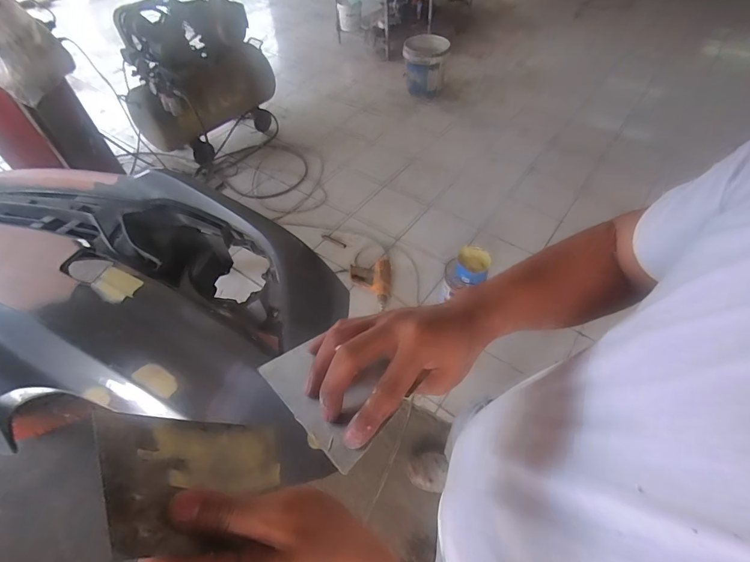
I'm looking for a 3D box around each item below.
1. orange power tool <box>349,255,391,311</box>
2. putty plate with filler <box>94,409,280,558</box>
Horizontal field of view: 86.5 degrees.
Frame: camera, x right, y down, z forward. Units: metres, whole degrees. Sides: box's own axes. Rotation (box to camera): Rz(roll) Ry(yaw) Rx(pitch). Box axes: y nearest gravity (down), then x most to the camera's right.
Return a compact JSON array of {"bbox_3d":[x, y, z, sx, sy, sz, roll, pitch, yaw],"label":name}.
[{"bbox_3d":[-0.012,0.016,1.783,0.186,0.084,0.293,-6,51,-2],"label":"orange power tool"},{"bbox_3d":[-0.106,0.120,0.246,0.004,0.117,0.087,-52,42,12],"label":"putty plate with filler"}]

